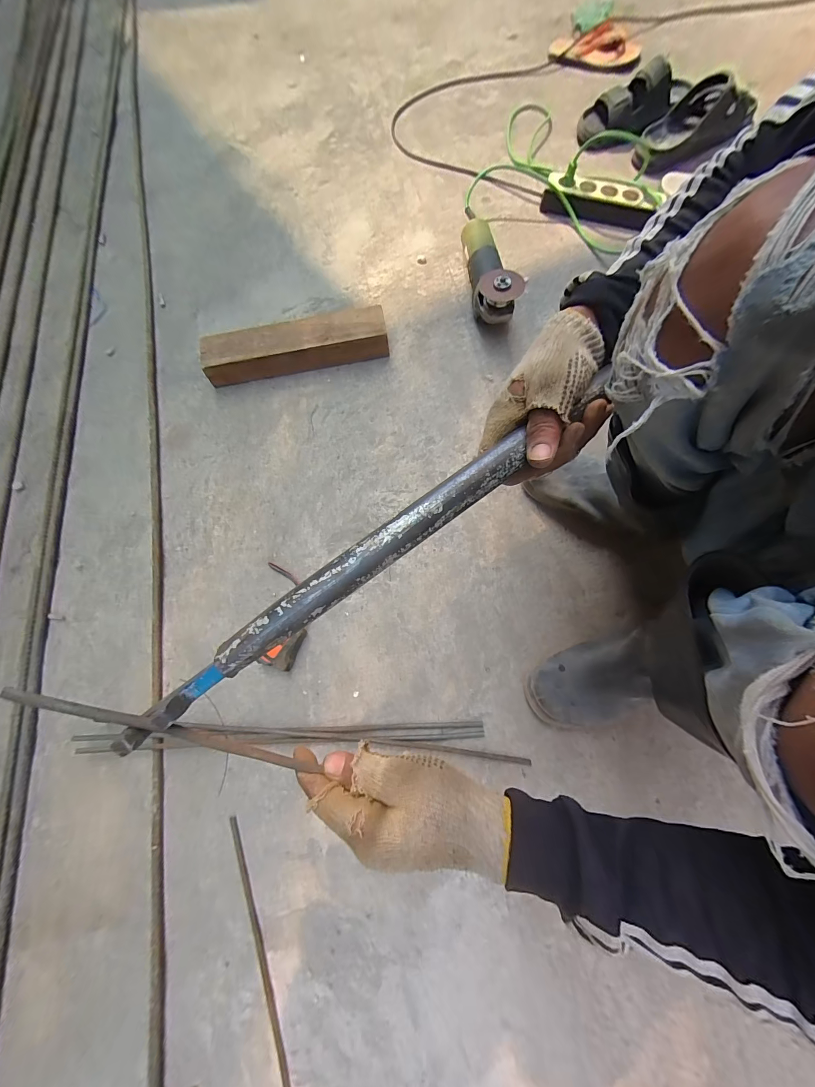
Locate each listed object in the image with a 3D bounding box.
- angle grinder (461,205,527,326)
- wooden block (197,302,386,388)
[{"bbox_3d":[0.145,-0.551,0.679,0.069,0.097,0.311,-9,72,0],"label":"angle grinder"},{"bbox_3d":[-0.209,-0.373,0.660,0.341,0.060,0.078,-11,73,-1],"label":"wooden block"}]

